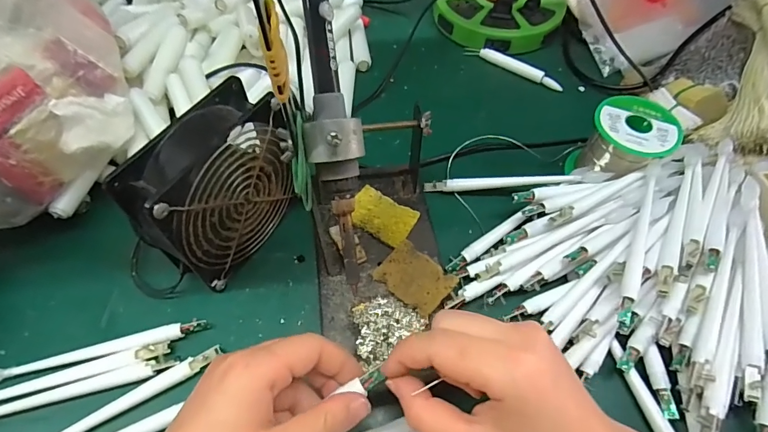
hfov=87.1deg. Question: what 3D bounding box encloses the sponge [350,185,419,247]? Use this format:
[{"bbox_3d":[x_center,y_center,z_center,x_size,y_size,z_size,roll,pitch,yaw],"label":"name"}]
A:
[{"bbox_3d":[-0.002,0.001,0.346,0.056,0.006,0.039,27,61,14],"label":"sponge"}]

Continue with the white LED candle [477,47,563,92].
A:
[{"bbox_3d":[0.158,-0.170,0.466,0.101,0.009,0.011,32,62,17],"label":"white LED candle"}]

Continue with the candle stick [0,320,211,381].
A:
[{"bbox_3d":[-0.209,0.099,0.291,0.155,0.011,0.011,-13,59,-10],"label":"candle stick"}]

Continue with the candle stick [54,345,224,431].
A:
[{"bbox_3d":[-0.185,0.129,0.269,0.151,0.008,0.014,-29,63,-18],"label":"candle stick"}]

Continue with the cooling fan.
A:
[{"bbox_3d":[-0.120,-0.018,0.300,0.046,0.126,0.115,30,62,16],"label":"cooling fan"}]

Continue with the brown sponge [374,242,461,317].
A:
[{"bbox_3d":[0.024,0.048,0.313,0.055,0.012,0.039,37,64,19],"label":"brown sponge"}]

